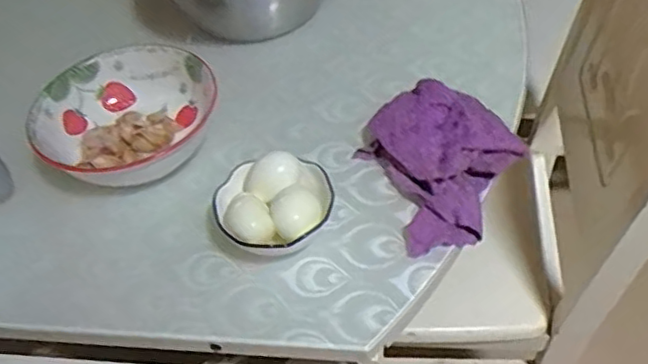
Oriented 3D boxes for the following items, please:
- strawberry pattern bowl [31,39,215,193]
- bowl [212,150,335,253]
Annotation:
[{"bbox_3d":[-0.192,-0.059,0.643,0.170,0.064,0.169,-3,49,4],"label":"strawberry pattern bowl"},{"bbox_3d":[-0.043,0.023,0.557,0.102,0.045,0.094,0,49,7],"label":"bowl"}]

